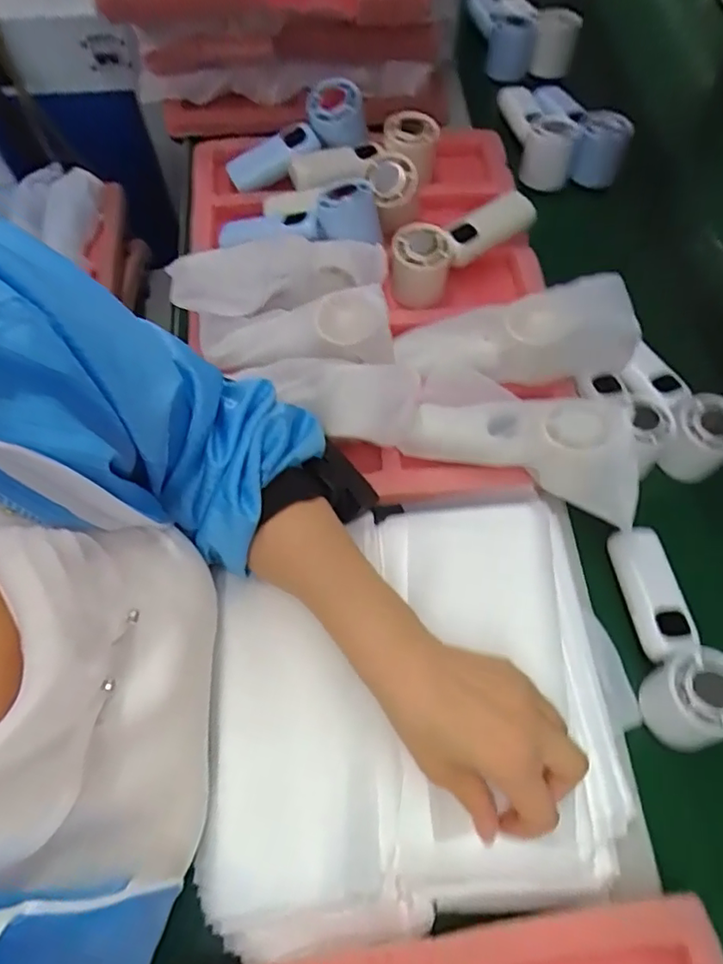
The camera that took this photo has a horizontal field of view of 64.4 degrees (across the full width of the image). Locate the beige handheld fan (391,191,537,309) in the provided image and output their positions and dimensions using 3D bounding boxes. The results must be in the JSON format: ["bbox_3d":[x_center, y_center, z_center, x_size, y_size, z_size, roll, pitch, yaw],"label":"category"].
[{"bbox_3d":[0.093,-0.228,0.555,0.149,0.054,0.053,-33,68,-15],"label":"beige handheld fan"}]

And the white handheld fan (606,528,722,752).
[{"bbox_3d":[0.227,0.111,0.423,0.051,0.054,0.151,-7,64,-3],"label":"white handheld fan"}]

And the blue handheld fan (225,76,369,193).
[{"bbox_3d":[-0.068,-0.354,0.599,0.154,0.056,0.079,-21,63,17],"label":"blue handheld fan"}]

